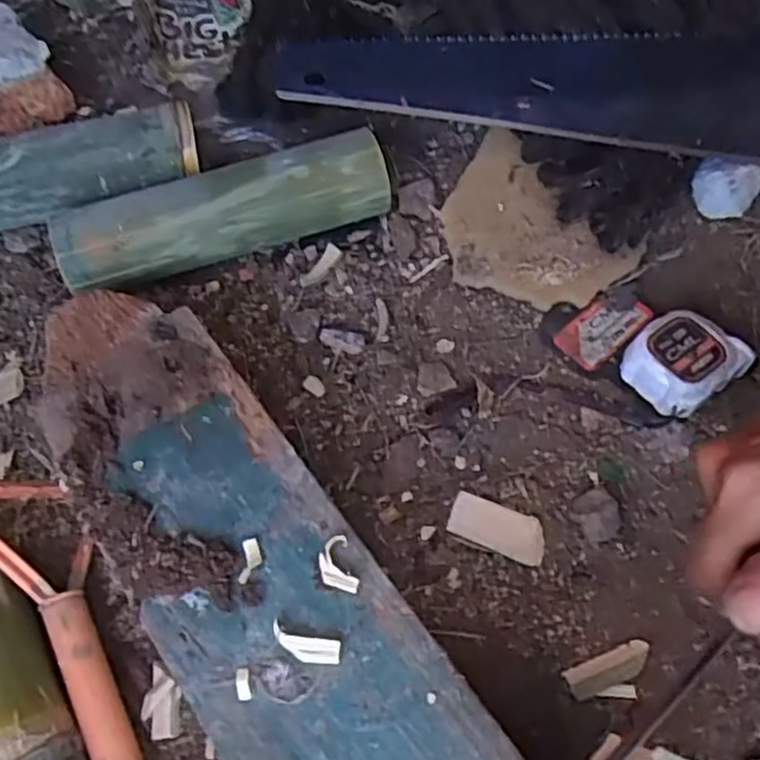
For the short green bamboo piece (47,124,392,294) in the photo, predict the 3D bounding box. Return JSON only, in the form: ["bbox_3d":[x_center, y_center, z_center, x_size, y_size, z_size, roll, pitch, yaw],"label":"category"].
[{"bbox_3d":[-0.106,-0.112,0.507,0.221,0.059,0.051,-19,64,-8],"label":"short green bamboo piece"}]

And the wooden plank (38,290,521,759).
[{"bbox_3d":[-0.013,0.161,0.333,0.104,0.017,0.569,-34,67,-14],"label":"wooden plank"}]

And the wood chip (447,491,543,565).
[{"bbox_3d":[0.070,0.088,0.432,0.056,0.005,0.027,17,65,10],"label":"wood chip"}]

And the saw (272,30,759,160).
[{"bbox_3d":[0.195,-0.227,0.537,0.519,0.021,0.129,5,70,-3],"label":"saw"}]

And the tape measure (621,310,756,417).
[{"bbox_3d":[0.193,-0.011,0.463,0.061,0.037,0.056,-33,67,-14],"label":"tape measure"}]

